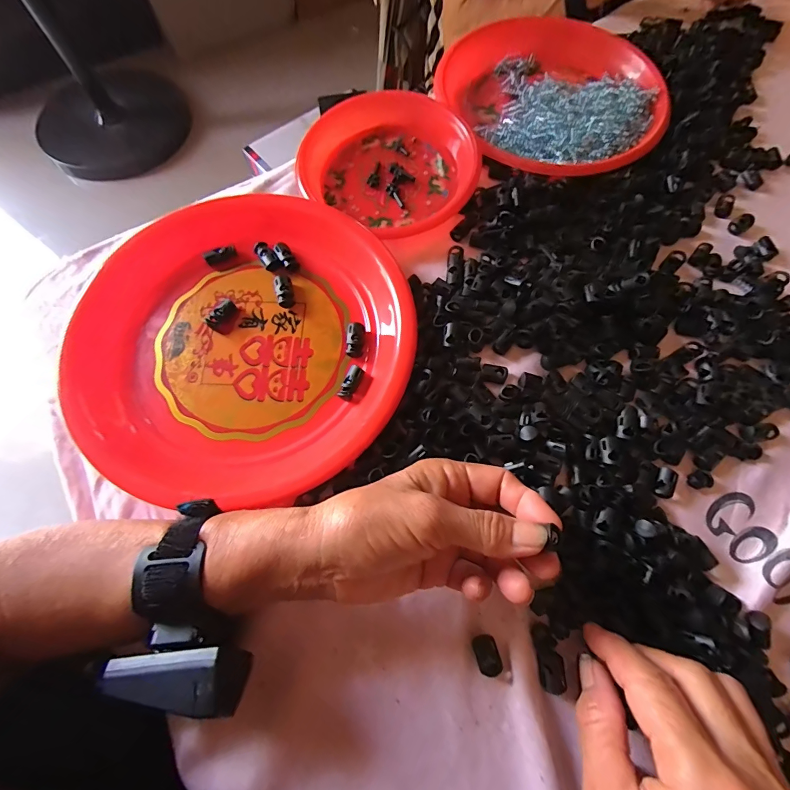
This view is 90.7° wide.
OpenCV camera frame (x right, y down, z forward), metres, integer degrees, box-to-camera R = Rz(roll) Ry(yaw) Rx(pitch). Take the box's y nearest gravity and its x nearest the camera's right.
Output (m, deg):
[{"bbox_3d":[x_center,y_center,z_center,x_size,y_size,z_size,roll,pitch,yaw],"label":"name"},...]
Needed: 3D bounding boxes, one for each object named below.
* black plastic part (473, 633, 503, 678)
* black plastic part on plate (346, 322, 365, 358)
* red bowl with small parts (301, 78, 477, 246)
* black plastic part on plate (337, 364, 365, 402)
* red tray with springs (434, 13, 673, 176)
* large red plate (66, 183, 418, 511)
[{"bbox_3d":[0.057,0.161,0.240,0.014,0.004,0.022,-16,70,-6],"label":"black plastic part"},{"bbox_3d":[-0.031,-0.044,0.311,0.013,0.010,0.028,1,69,0],"label":"black plastic part on plate"},{"bbox_3d":[-0.007,-0.217,0.362,0.149,0.036,0.157,-42,75,-14],"label":"red bowl with small parts"},{"bbox_3d":[-0.034,-0.009,0.298,0.012,0.007,0.026,25,71,9],"label":"black plastic part on plate"},{"bbox_3d":[0.161,-0.319,0.403,0.214,0.026,0.236,-28,72,-10],"label":"red tray with springs"},{"bbox_3d":[-0.114,-0.051,0.302,0.244,0.025,0.255,-4,69,-2],"label":"large red plate"}]

